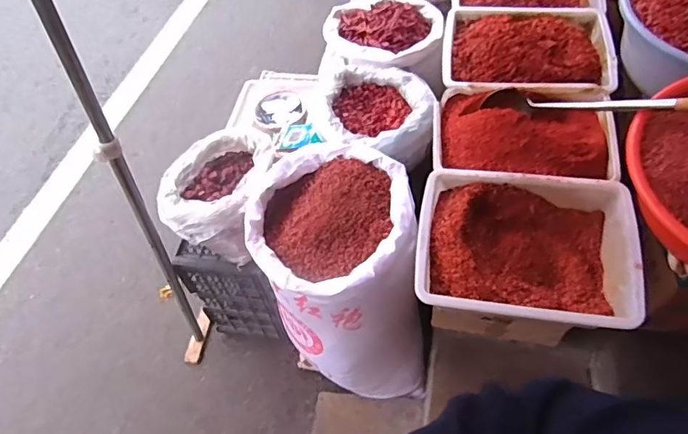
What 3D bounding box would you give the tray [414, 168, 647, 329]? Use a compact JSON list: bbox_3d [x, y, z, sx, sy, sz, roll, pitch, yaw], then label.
[{"bbox_3d":[0.363,0.071,1.050,0.414,0.108,0.310,7,57,9],"label":"tray"}]

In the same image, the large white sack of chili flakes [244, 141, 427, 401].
[{"bbox_3d":[-0.008,0.163,1.360,0.378,0.590,0.509,-17,56,-7],"label":"large white sack of chili flakes"}]

